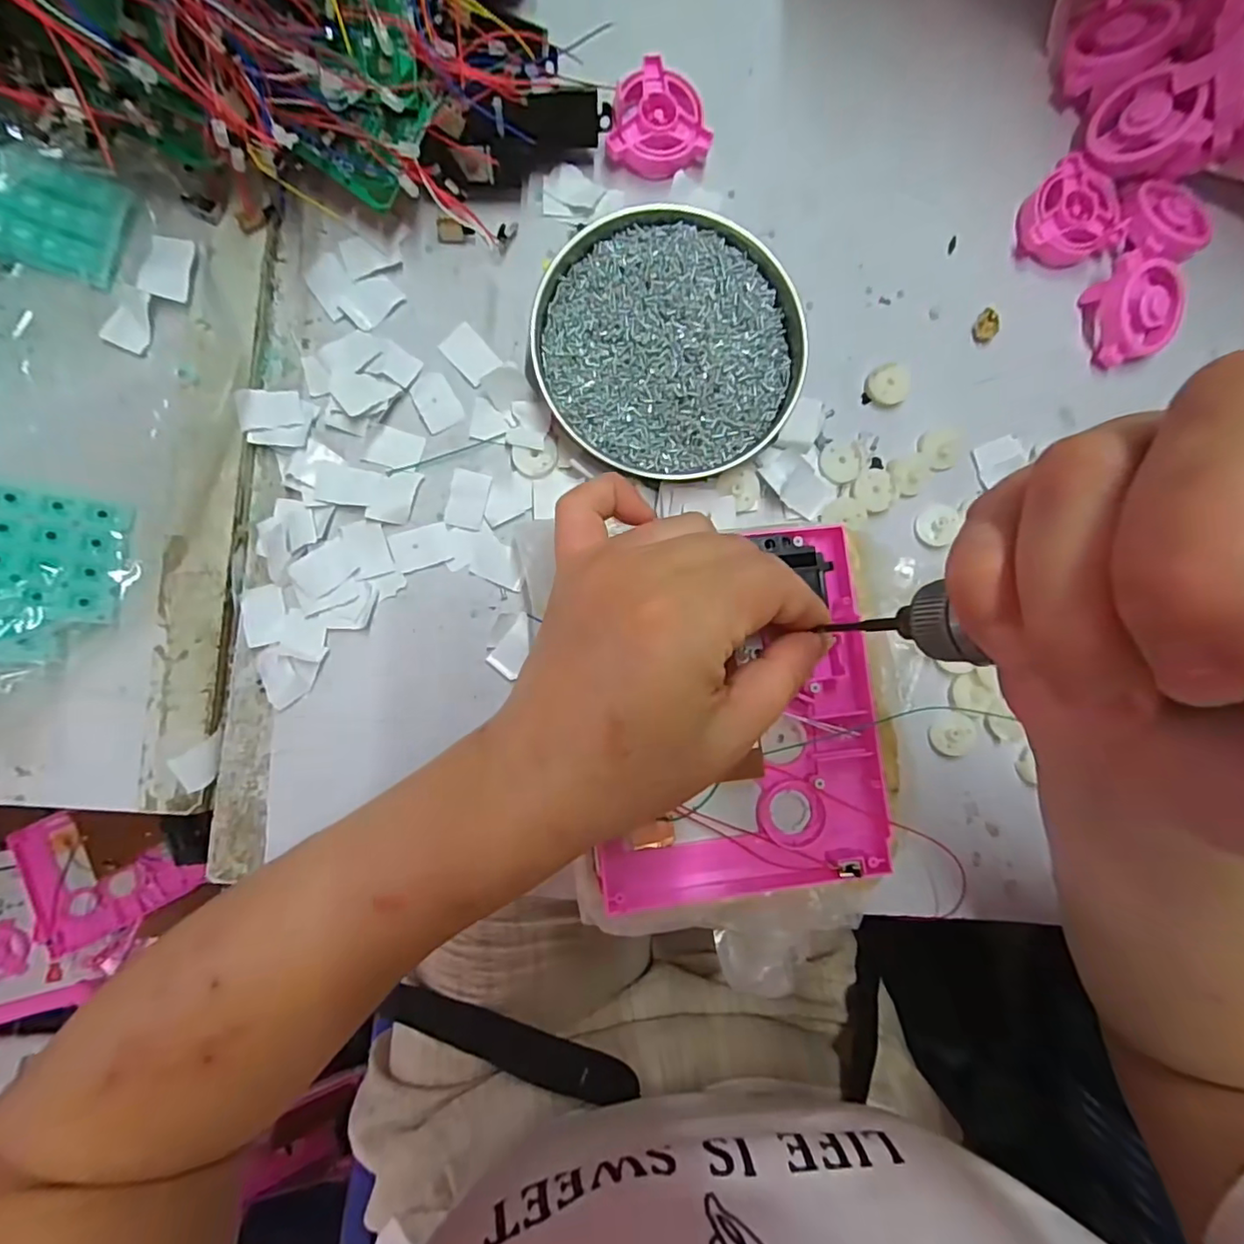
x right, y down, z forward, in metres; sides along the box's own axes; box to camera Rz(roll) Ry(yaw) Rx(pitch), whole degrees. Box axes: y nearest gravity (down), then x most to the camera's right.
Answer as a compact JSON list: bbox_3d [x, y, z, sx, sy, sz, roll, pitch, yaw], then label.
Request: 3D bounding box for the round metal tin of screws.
[{"bbox_3d":[0.024,-0.142,0.296,0.134,0.027,0.130,0,90,-7],"label":"round metal tin of screws"}]

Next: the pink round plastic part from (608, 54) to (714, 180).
[{"bbox_3d":[0.022,-0.265,0.304,0.050,0.016,0.050,0,90,-7],"label":"pink round plastic part"}]

